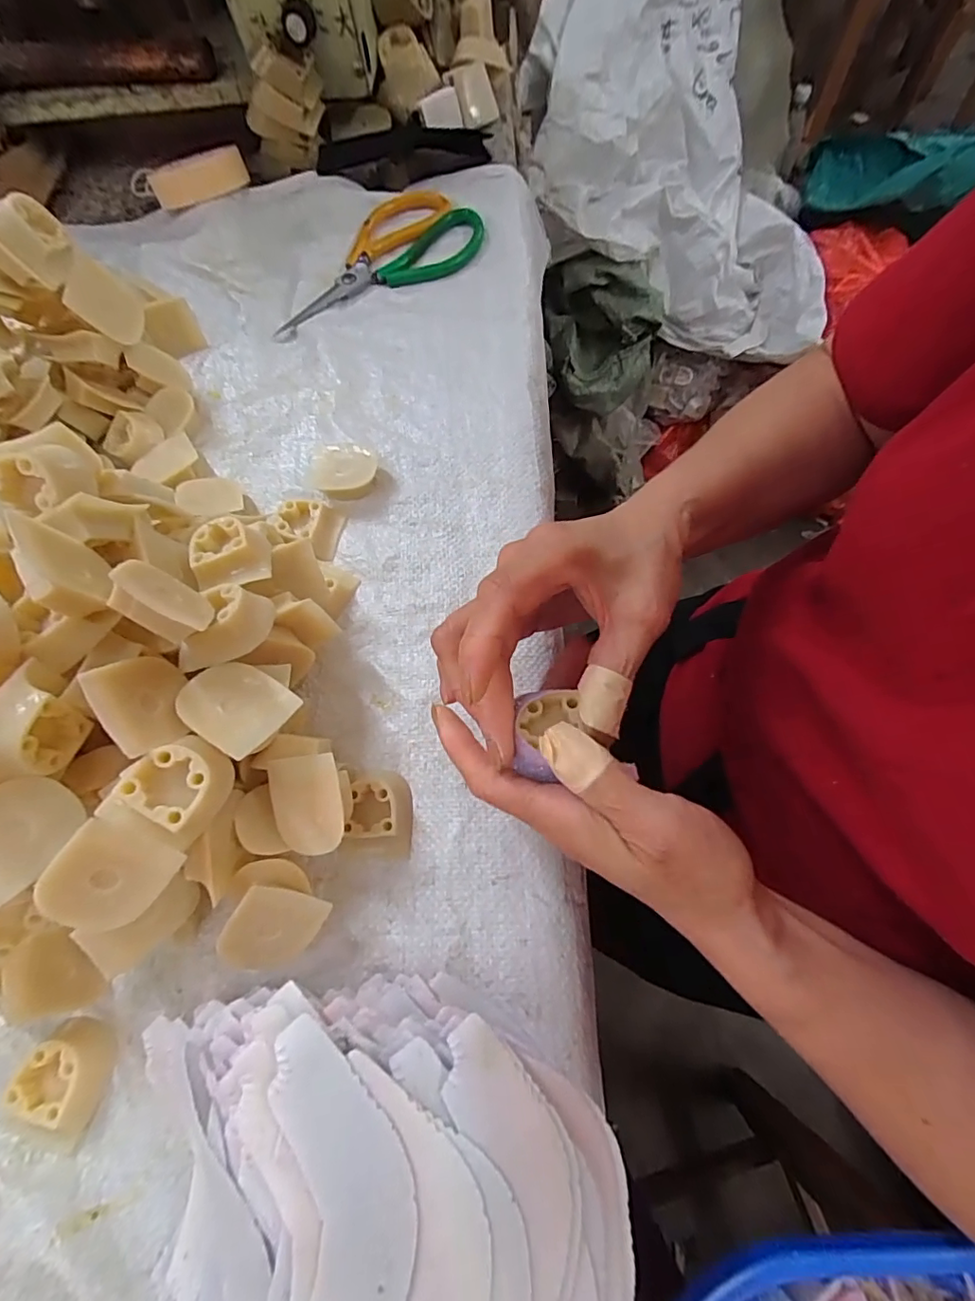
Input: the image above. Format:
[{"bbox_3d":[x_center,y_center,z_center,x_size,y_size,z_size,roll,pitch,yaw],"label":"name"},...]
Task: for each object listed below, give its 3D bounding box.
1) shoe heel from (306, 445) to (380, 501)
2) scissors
[{"bbox_3d":[-0.096,-0.120,0.362,0.045,0.021,0.035,2,69,4],"label":"shoe heel"},{"bbox_3d":[-0.100,-0.328,0.447,0.195,0.008,0.101,-32,71,-9],"label":"scissors"}]

